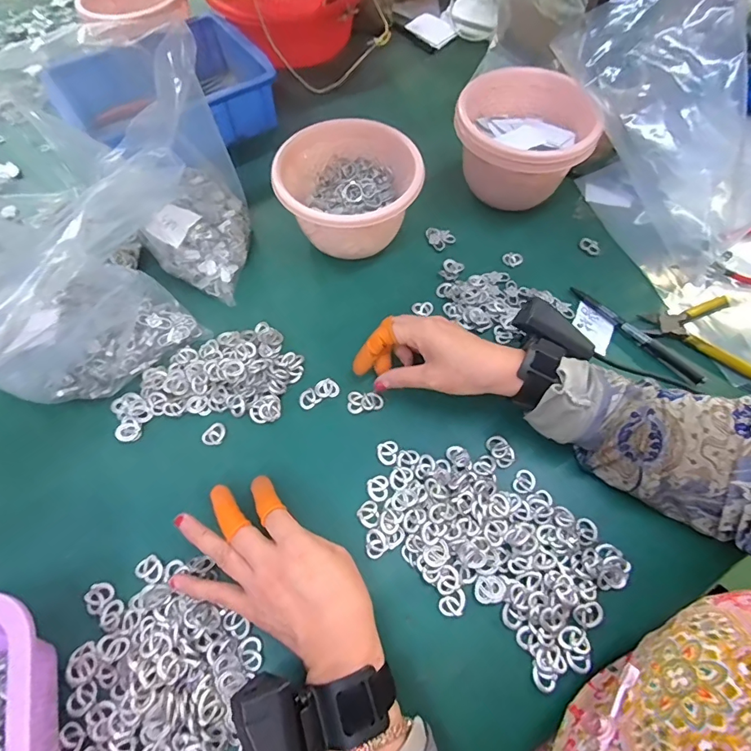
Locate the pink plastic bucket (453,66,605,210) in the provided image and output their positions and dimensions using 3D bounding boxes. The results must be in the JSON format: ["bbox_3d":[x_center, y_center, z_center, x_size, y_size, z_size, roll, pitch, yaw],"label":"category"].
[{"bbox_3d":[0.164,-0.263,0.515,0.142,0.104,0.144,0,63,0],"label":"pink plastic bucket"}]

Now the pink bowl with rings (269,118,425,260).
[{"bbox_3d":[-0.028,-0.192,0.484,0.148,0.094,0.132,-10,63,-5],"label":"pink bowl with rings"}]

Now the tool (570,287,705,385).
[{"bbox_3d":[0.264,-0.045,0.451,0.011,0.006,0.148,-37,69,-17],"label":"tool"}]

